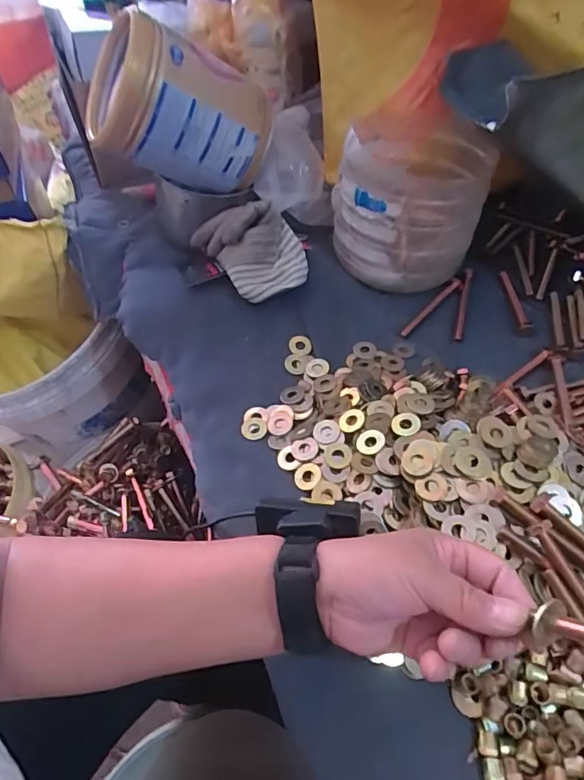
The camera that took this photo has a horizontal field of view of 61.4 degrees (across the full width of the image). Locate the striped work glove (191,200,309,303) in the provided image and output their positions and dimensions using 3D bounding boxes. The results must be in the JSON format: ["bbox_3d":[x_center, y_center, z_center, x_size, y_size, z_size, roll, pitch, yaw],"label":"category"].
[{"bbox_3d":[-0.046,-0.160,0.555,0.088,0.063,0.140,-27,55,-16],"label":"striped work glove"}]

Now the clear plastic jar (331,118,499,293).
[{"bbox_3d":[0.133,-0.215,0.580,0.159,0.135,0.162,2,52,5],"label":"clear plastic jar"}]

